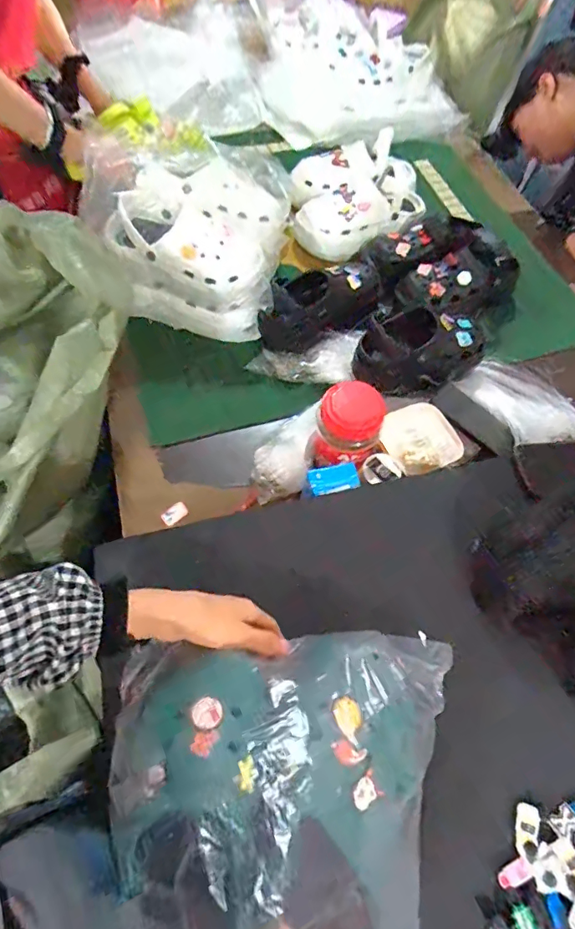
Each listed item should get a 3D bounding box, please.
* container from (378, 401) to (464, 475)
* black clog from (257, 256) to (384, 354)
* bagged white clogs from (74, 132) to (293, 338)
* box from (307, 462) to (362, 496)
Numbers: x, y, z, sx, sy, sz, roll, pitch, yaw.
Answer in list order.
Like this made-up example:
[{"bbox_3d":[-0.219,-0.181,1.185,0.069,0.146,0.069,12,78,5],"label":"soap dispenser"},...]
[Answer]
[{"bbox_3d":[0.201,-0.040,0.745,0.113,0.037,0.107,-22,62,-15],"label":"container"},{"bbox_3d":[0.068,-0.277,0.865,0.240,0.097,0.114,-26,63,-17],"label":"black clog"},{"bbox_3d":[-0.167,-0.366,0.835,0.306,0.220,0.191,5,59,1],"label":"bagged white clogs"},{"bbox_3d":[0.062,0.021,0.656,0.064,0.013,0.035,-10,58,-8],"label":"box"}]

